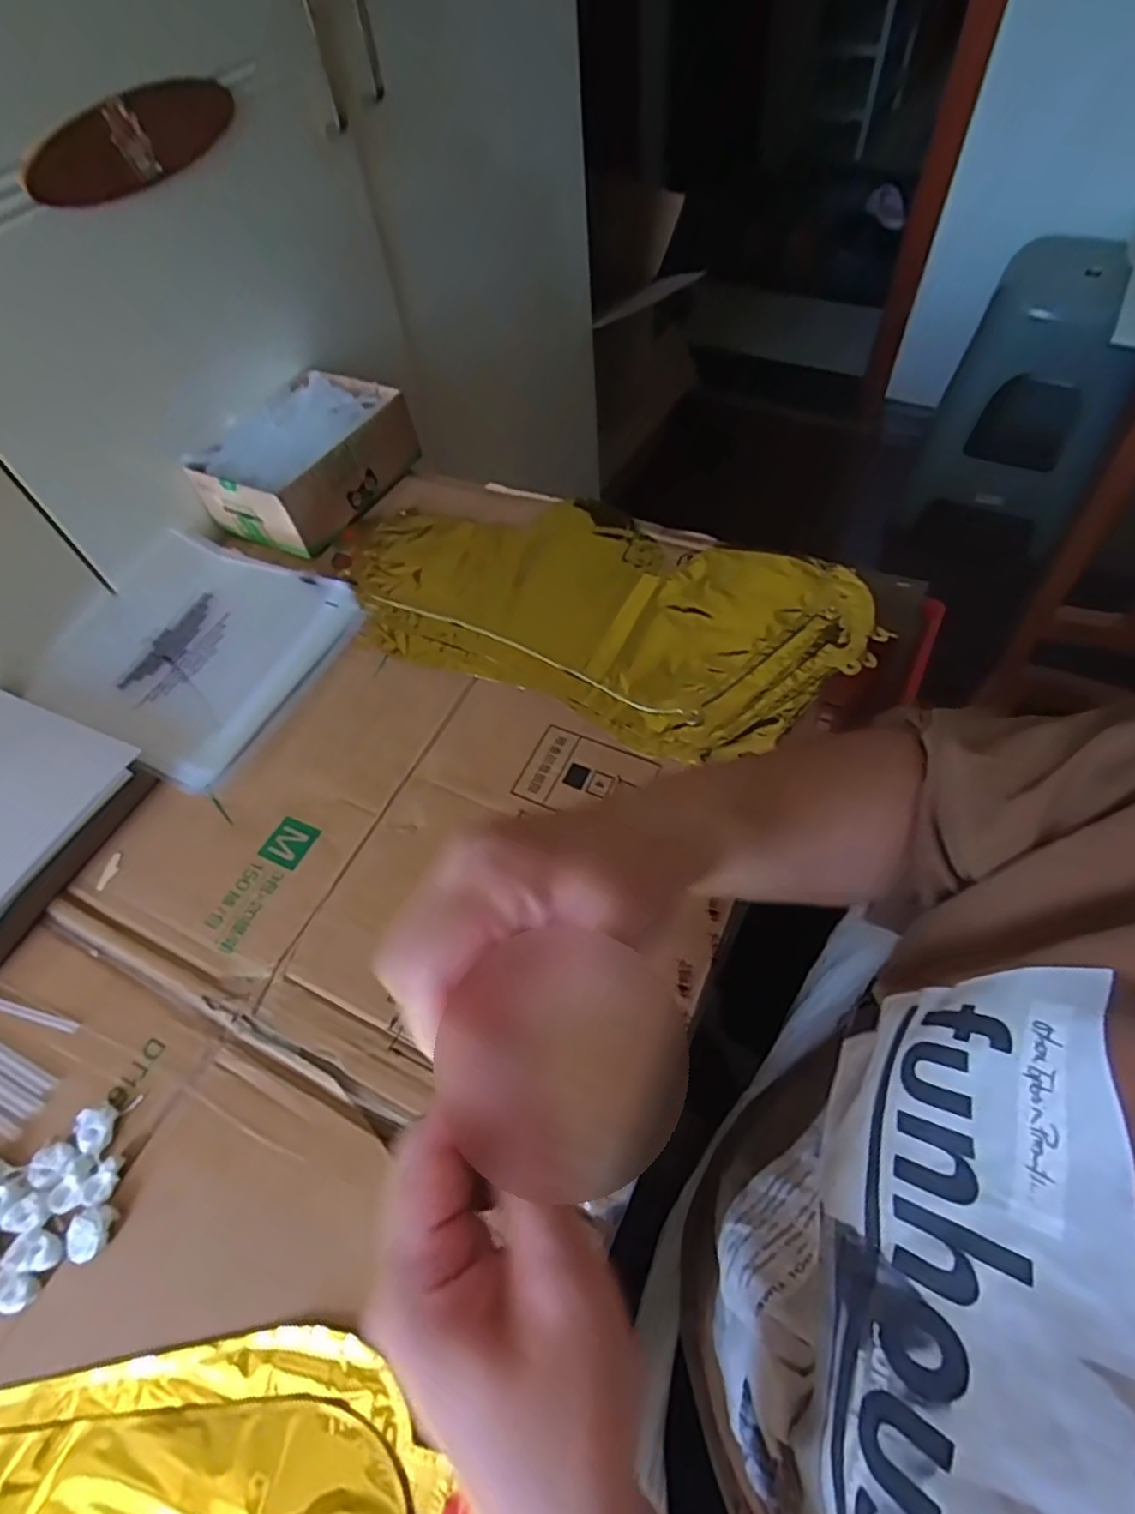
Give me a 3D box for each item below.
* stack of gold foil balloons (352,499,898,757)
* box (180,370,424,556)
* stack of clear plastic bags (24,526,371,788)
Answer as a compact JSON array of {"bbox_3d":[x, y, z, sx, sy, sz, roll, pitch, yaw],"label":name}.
[{"bbox_3d":[0.022,-0.134,0.574,0.425,0.009,0.228,23,61,18],"label":"stack of gold foil balloons"},{"bbox_3d":[-0.251,-0.289,0.660,0.127,0.065,0.177,25,62,19],"label":"box"},{"bbox_3d":[-0.327,-0.100,0.590,0.233,0.014,0.214,22,61,18],"label":"stack of clear plastic bags"}]

